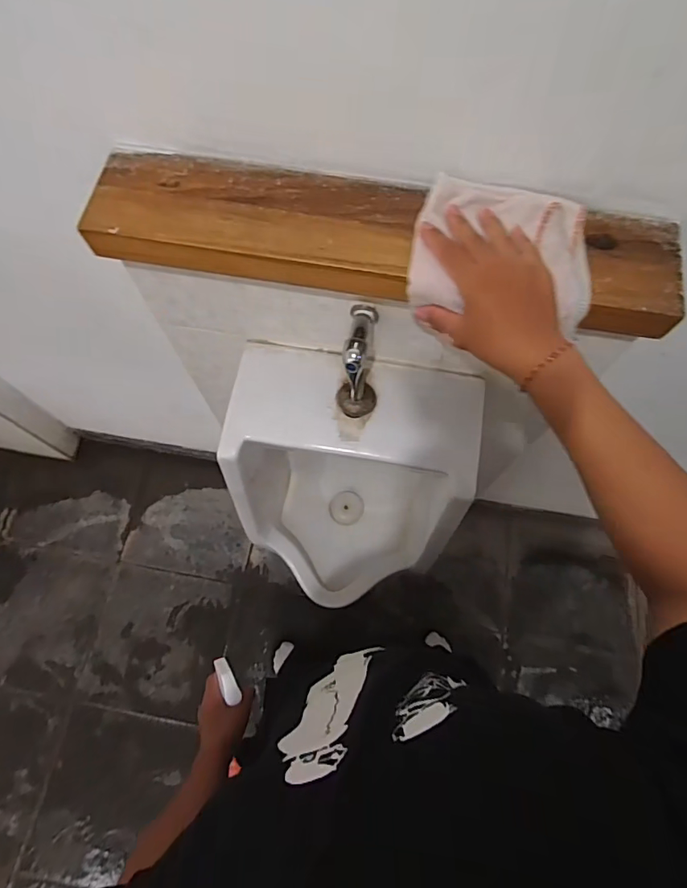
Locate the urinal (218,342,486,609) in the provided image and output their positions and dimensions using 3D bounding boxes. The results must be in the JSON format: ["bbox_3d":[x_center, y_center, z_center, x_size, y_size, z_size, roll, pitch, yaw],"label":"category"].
[{"bbox_3d":[0.001,0.103,0.845,0.325,0.512,0.292,11,71,4],"label":"urinal"}]

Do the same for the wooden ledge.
[{"bbox_3d":[0.035,-0.205,0.494,0.577,0.036,0.133,9,70,3],"label":"wooden ledge"}]

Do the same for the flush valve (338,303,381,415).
[{"bbox_3d":[0.020,-0.099,0.600,0.045,0.107,0.099,4,70,1],"label":"flush valve"}]

